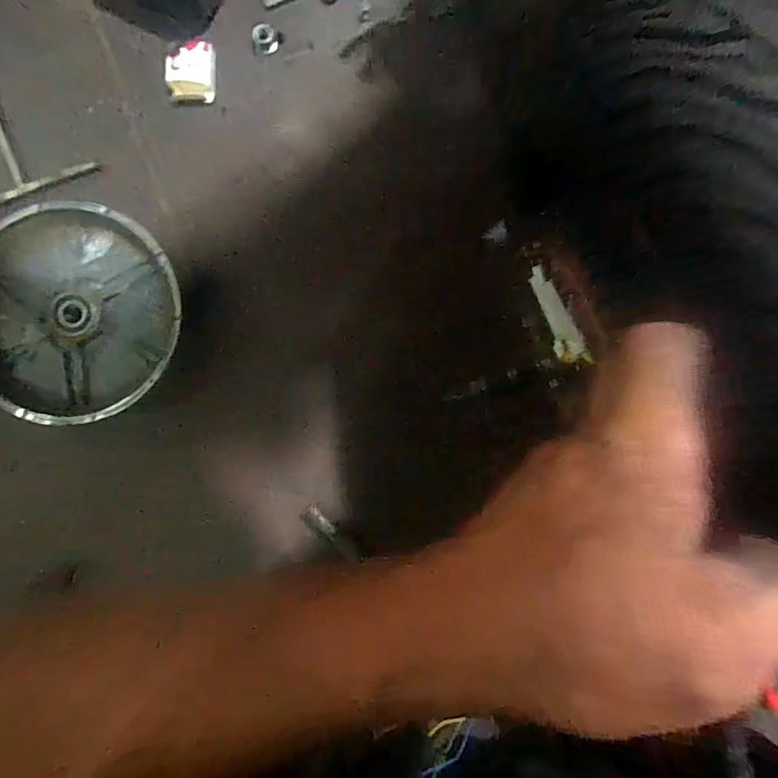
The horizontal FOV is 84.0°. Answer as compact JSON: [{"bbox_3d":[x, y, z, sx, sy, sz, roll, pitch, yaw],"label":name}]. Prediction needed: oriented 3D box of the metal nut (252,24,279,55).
[{"bbox_3d":[-0.142,-0.400,0.495,0.027,0.012,0.025,0,87,-1],"label":"metal nut"}]

